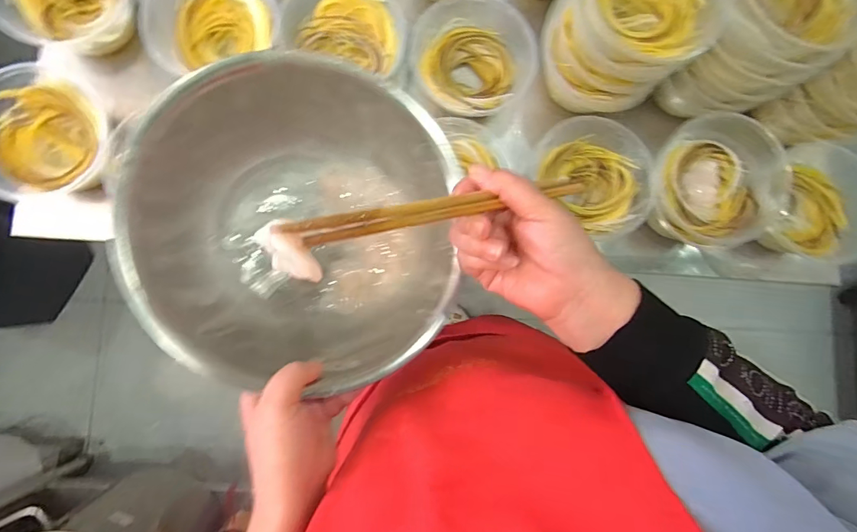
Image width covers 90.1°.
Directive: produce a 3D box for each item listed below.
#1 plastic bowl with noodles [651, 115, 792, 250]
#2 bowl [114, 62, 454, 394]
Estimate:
[{"bbox_3d":[0.383,-0.111,0.581,0.167,0.065,0.172,0,85,-4],"label":"plastic bowl with noodles"},{"bbox_3d":[-0.110,-0.023,0.401,0.287,0.133,0.287,0,91,-24],"label":"bowl"}]

